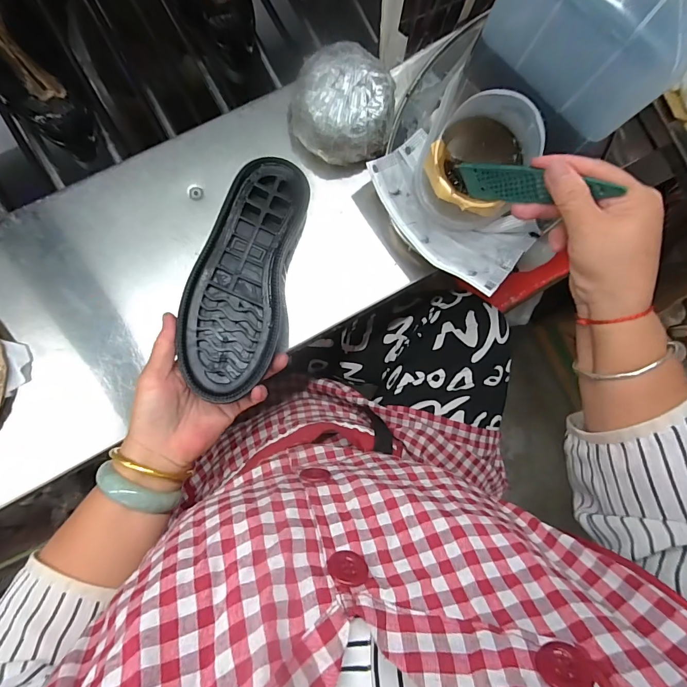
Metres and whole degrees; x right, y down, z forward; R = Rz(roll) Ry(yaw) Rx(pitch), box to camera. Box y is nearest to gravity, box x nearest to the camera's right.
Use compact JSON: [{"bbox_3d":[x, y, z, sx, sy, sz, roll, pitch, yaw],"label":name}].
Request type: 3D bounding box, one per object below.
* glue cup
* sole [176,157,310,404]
[{"bbox_3d":[0.121,-0.163,0.357,0.095,0.078,0.097,0,88,-6],"label":"glue cup"},{"bbox_3d":[-0.088,-0.062,0.349,0.089,0.019,0.219,14,81,-6],"label":"sole"}]

